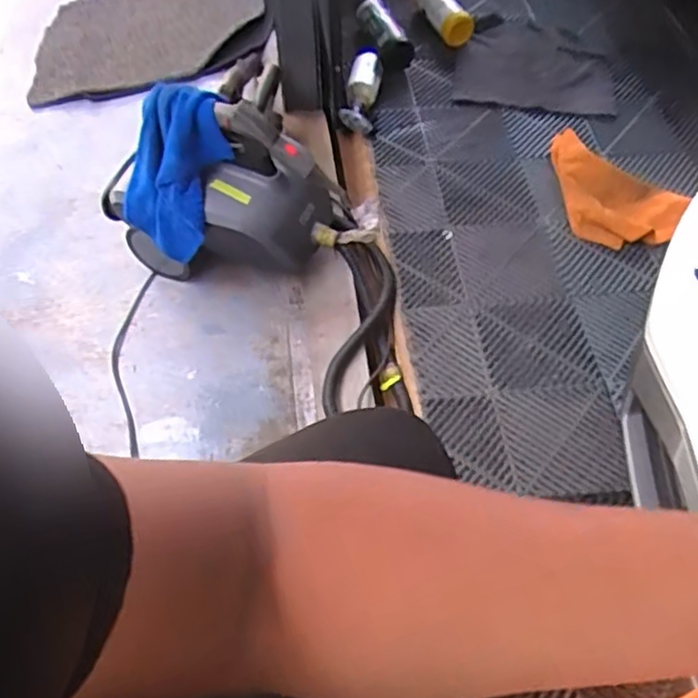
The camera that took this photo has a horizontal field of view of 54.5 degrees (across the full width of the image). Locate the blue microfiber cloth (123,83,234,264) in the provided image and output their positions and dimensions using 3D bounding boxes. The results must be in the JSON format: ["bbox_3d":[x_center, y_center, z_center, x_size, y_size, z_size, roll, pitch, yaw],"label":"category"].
[{"bbox_3d":[-0.290,-0.296,1.161,0.137,0.295,0.111,28,30,20],"label":"blue microfiber cloth"}]

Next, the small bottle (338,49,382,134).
[{"bbox_3d":[0.031,-0.572,1.514,0.073,0.066,0.185,11,77,10],"label":"small bottle"}]

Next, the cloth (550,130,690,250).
[{"bbox_3d":[0.541,-0.340,1.391,0.218,0.040,0.330,-1,56,2],"label":"cloth"}]

